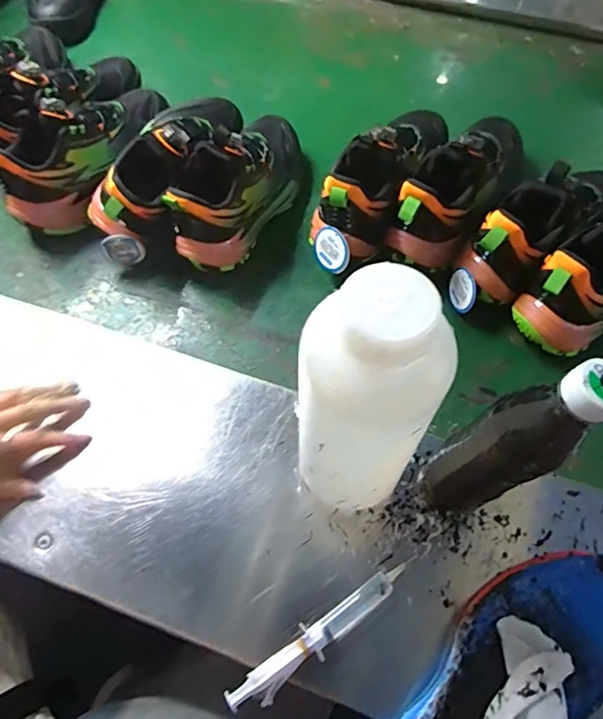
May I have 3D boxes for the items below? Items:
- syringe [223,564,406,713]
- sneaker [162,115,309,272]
[{"bbox_3d":[0.016,0.221,0.412,0.165,0.015,0.025,-32,65,-17],"label":"syringe"},{"bbox_3d":[-0.066,-0.230,0.636,0.086,0.128,0.260,25,63,14],"label":"sneaker"}]

